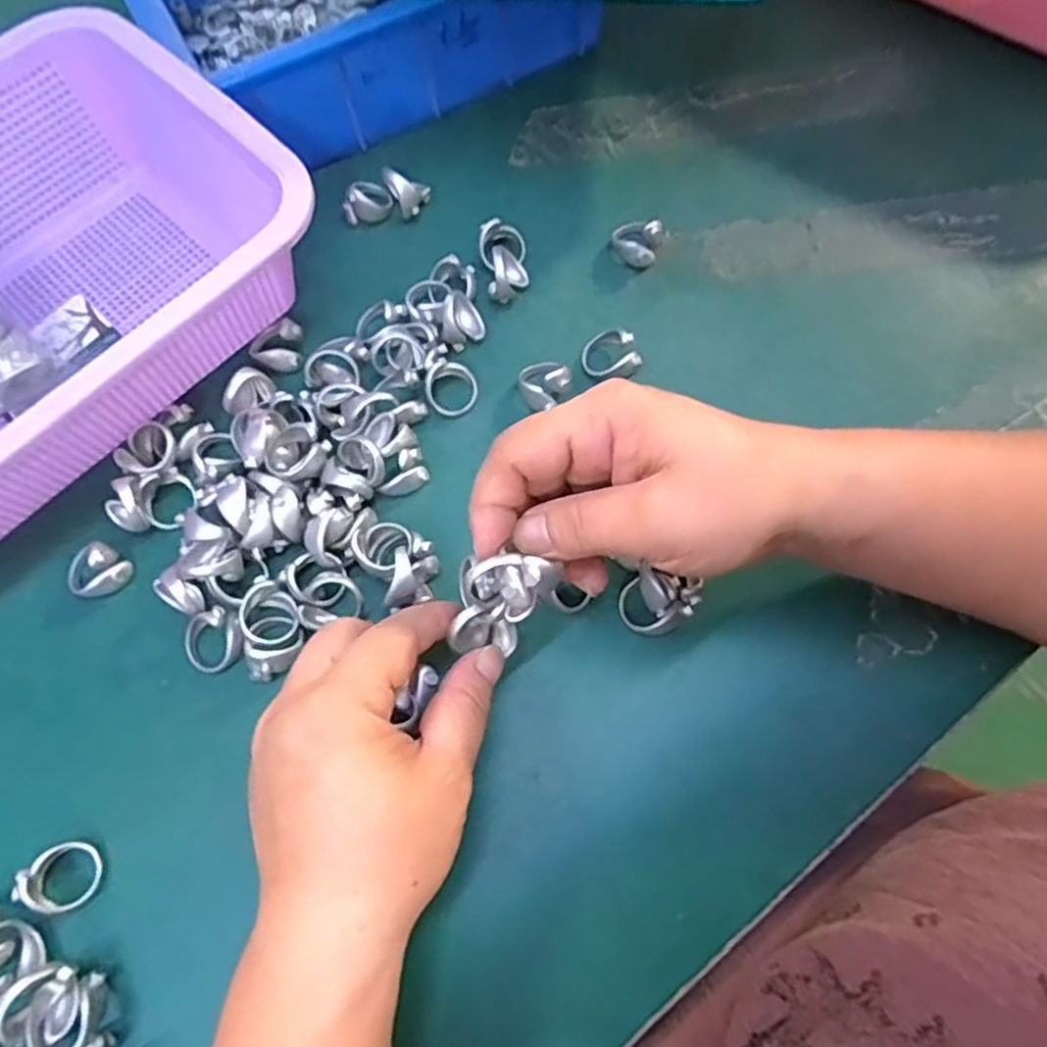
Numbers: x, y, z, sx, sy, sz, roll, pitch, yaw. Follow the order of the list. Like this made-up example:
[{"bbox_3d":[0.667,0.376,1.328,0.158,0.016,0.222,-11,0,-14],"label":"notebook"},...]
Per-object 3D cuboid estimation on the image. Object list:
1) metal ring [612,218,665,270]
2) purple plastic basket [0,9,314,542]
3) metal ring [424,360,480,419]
[{"bbox_3d":[0.058,-0.146,0.366,0.025,0.021,0.020,28,72,11],"label":"metal ring"},{"bbox_3d":[-0.237,-0.098,0.324,0.173,0.068,0.263,42,75,15],"label":"purple plastic basket"},{"bbox_3d":[-0.035,-0.064,0.344,0.027,0.009,0.025,0,90,-23],"label":"metal ring"}]

